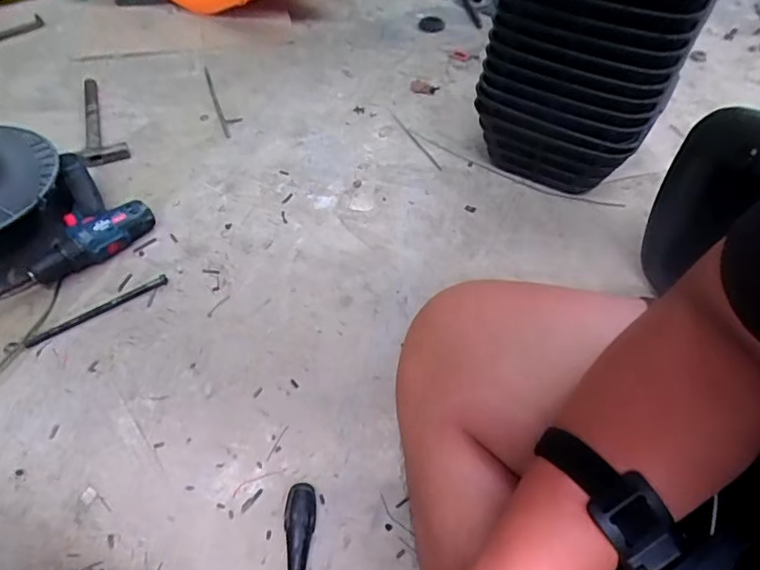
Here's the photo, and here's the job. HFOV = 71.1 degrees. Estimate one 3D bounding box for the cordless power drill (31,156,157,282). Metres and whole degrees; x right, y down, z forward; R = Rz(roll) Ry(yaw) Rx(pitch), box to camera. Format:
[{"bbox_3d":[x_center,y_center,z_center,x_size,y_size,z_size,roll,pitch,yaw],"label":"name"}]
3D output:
[{"bbox_3d":[-0.452,-0.104,0.794,0.180,0.083,0.156,-33,57,-25],"label":"cordless power drill"}]

